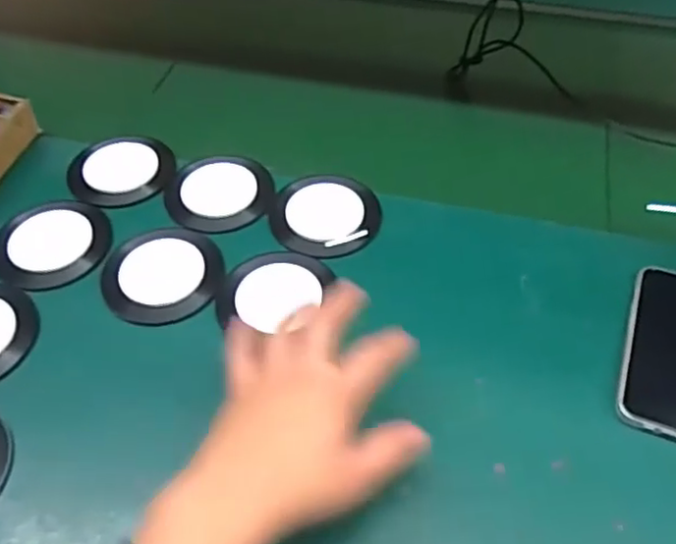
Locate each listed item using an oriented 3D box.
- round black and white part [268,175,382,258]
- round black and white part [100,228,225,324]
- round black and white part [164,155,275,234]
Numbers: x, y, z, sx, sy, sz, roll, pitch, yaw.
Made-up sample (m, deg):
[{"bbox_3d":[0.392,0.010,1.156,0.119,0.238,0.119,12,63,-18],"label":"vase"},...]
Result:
[{"bbox_3d":[-0.010,-0.054,0.573,0.096,0.014,0.086,-13,52,-10],"label":"round black and white part"},{"bbox_3d":[-0.150,-0.002,0.536,0.100,0.012,0.095,0,51,0],"label":"round black and white part"},{"bbox_3d":[-0.111,-0.075,0.596,0.097,0.014,0.089,0,51,0],"label":"round black and white part"}]

